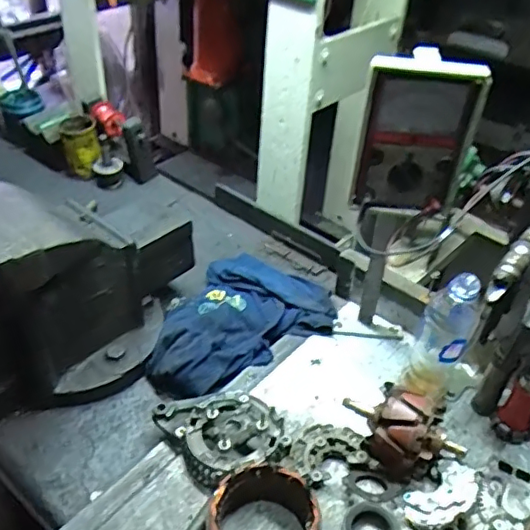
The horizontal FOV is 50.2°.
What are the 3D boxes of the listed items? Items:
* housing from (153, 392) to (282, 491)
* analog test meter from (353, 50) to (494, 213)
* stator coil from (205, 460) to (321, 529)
[{"bbox_3d":[-0.053,0.198,0.696,0.116,0.046,0.138,-24,47,-31],"label":"housing"},{"bbox_3d":[0.168,-0.144,0.637,0.122,0.170,0.039,7,39,3],"label":"analog test meter"},{"bbox_3d":[-0.001,0.273,0.583,0.123,0.074,0.115,3,39,-2],"label":"stator coil"}]

